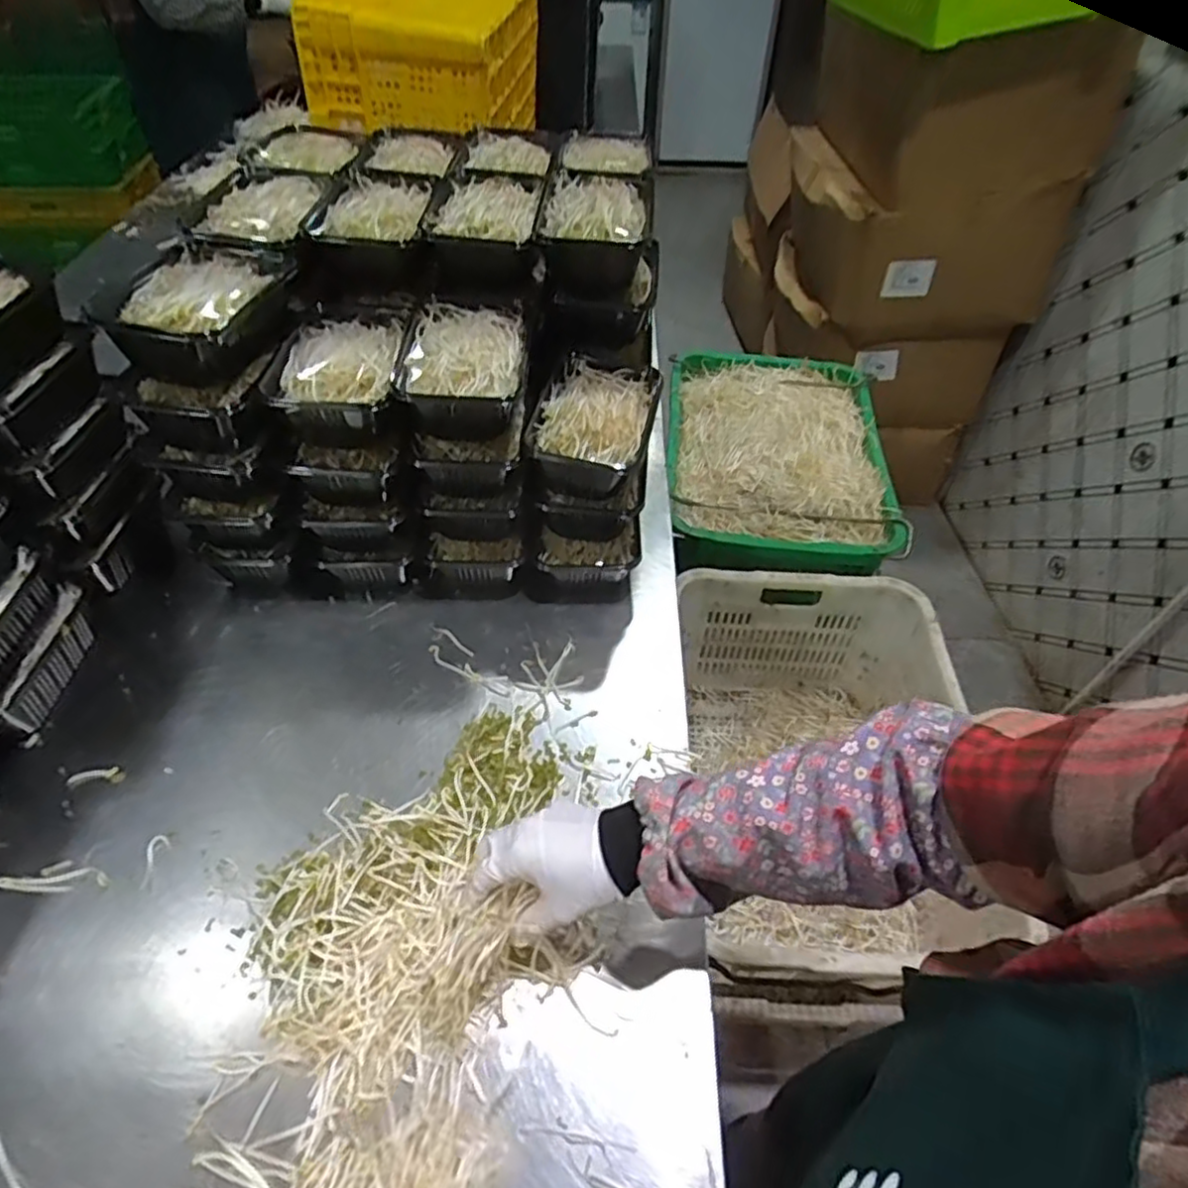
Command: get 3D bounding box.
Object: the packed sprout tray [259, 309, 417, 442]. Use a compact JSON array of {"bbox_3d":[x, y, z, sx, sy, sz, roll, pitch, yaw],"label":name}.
[{"bbox_3d":[-0.248,-0.218,0.690,0.127,0.056,0.174,-4,49,-5],"label":"packed sprout tray"}]

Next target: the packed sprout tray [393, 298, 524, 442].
[{"bbox_3d":[-0.128,-0.225,0.697,0.121,0.065,0.168,1,49,-1],"label":"packed sprout tray"}]

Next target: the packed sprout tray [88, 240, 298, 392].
[{"bbox_3d":[-0.366,-0.267,0.658,0.110,0.066,0.182,7,49,4],"label":"packed sprout tray"}]

